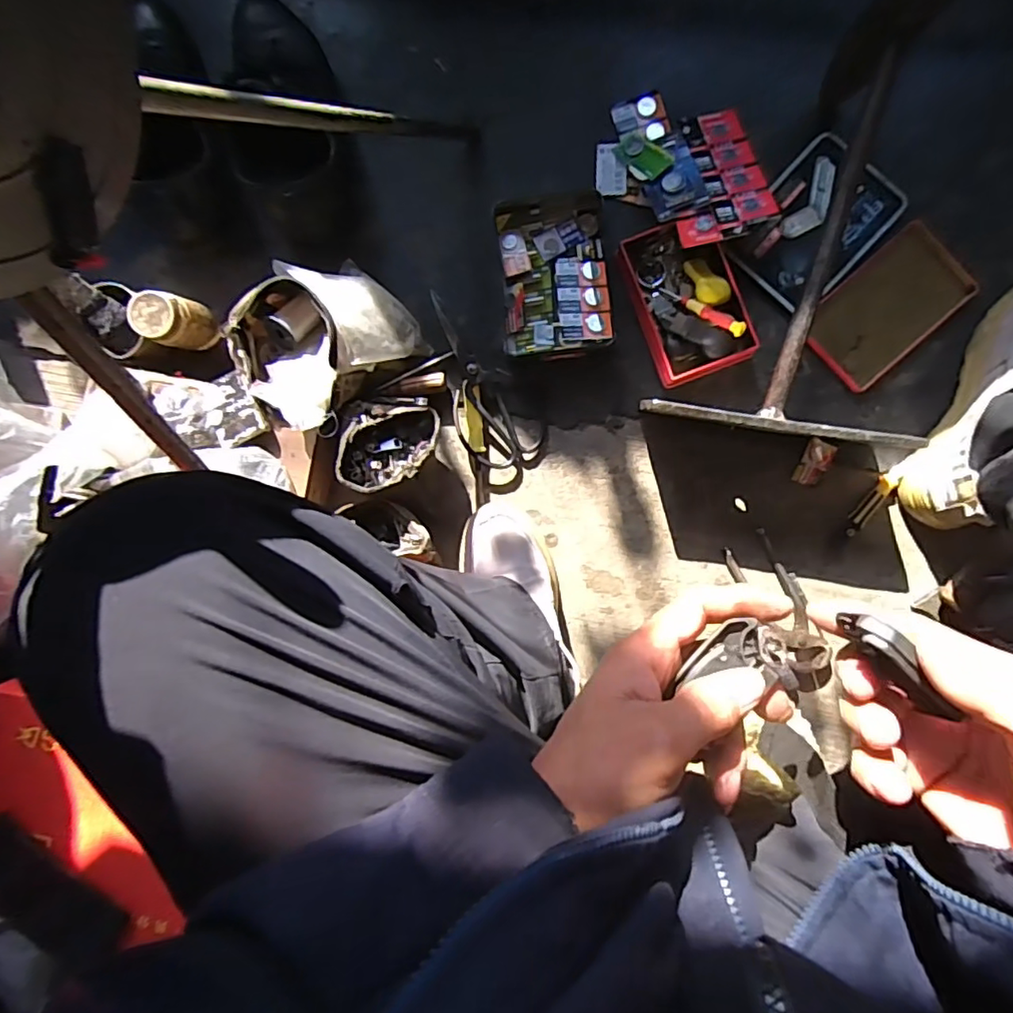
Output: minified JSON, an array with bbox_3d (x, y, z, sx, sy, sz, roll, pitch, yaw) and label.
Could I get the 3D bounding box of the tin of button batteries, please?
[{"bbox_3d":[0.052,-0.244,0.619,0.112,0.029,0.167,-4,92,5],"label":"tin of button batteries"}]

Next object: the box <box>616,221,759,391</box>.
[{"bbox_3d":[0.187,-0.213,0.604,0.100,0.038,0.158,-20,91,5],"label":"box"}]

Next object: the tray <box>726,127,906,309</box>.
[{"bbox_3d":[0.319,-0.293,0.603,0.117,0.025,0.162,43,95,2],"label":"tray"}]

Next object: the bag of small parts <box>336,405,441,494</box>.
[{"bbox_3d":[-0.117,-0.059,0.604,0.103,0.070,0.070,-18,91,5],"label":"bag of small parts"}]

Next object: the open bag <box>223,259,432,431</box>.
[{"bbox_3d":[-0.189,-0.169,0.594,0.167,0.099,0.134,-43,89,5],"label":"open bag"}]

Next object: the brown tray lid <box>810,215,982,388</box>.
[{"bbox_3d":[0.394,-0.207,0.597,0.157,0.012,0.097,-43,89,5],"label":"brown tray lid"}]

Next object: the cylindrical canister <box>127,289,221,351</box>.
[{"bbox_3d":[-0.351,-0.197,0.620,0.052,0.094,0.052,0,92,4],"label":"cylindrical canister"}]

